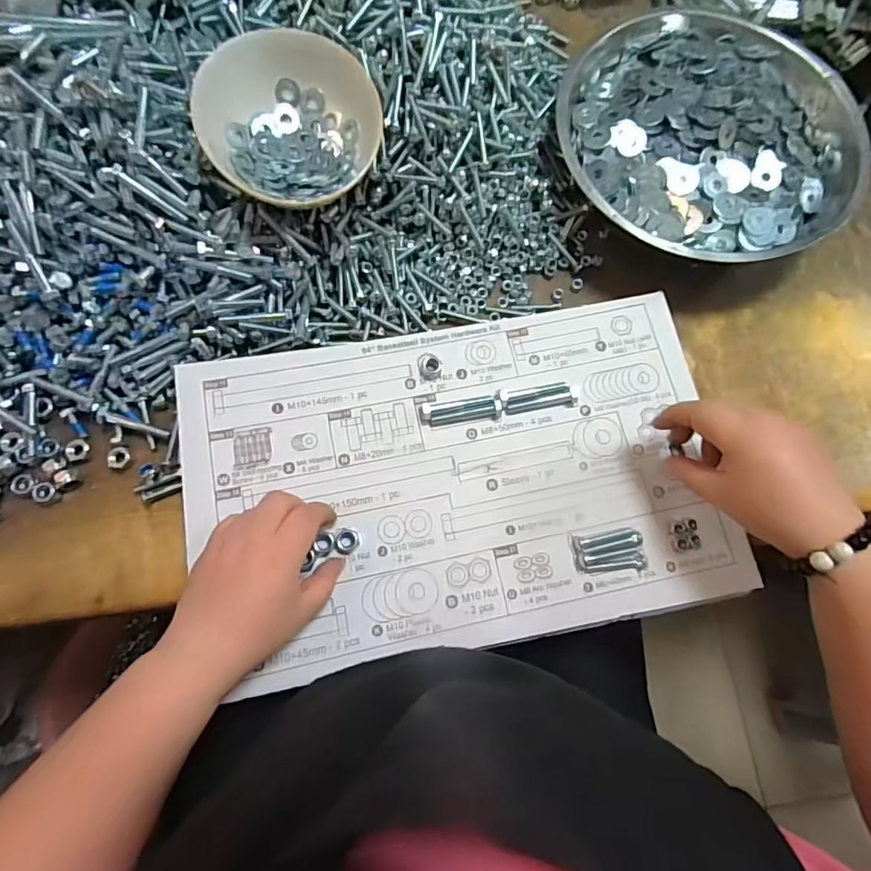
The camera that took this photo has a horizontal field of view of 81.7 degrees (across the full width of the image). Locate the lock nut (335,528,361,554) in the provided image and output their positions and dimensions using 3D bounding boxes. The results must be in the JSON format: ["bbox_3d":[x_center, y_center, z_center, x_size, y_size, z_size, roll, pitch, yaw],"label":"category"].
[{"bbox_3d":[-0.062,0.074,0.355,0.017,0.008,0.017,1,82,-5],"label":"lock nut"}]

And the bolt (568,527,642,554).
[{"bbox_3d":[0.123,0.076,0.364,0.048,0.012,0.013,-6,76,-5],"label":"bolt"}]

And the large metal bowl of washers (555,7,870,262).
[{"bbox_3d":[0.232,-0.260,0.436,0.253,0.052,0.239,-7,83,-6],"label":"large metal bowl of washers"}]

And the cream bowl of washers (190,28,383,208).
[{"bbox_3d":[-0.107,-0.235,0.380,0.124,0.048,0.133,19,76,1],"label":"cream bowl of washers"}]

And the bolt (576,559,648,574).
[{"bbox_3d":[0.127,0.094,0.359,0.050,0.006,0.007,-3,76,-4],"label":"bolt"}]

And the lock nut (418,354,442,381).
[{"bbox_3d":[-0.004,-0.054,0.396,0.018,0.008,0.021,-3,82,-6],"label":"lock nut"}]

